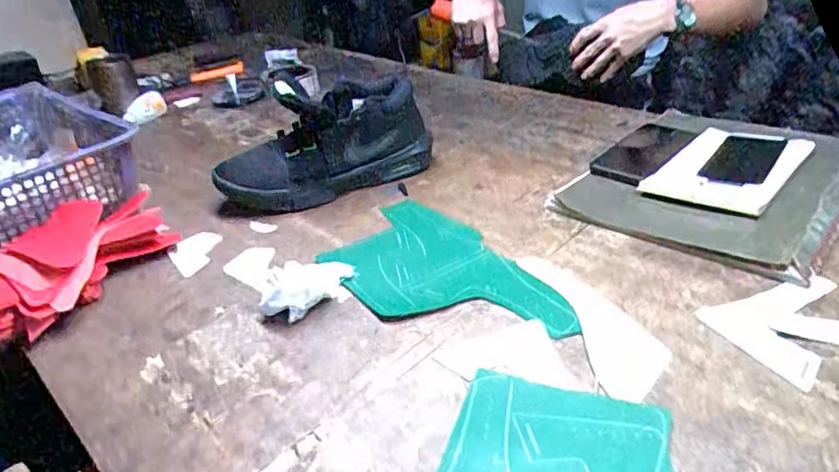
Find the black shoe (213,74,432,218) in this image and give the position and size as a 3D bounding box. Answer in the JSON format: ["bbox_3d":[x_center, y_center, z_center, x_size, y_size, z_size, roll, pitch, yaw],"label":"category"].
[{"bbox_3d":[-0.135,-0.124,0.778,0.280,0.134,0.108,-19,35,-20],"label":"black shoe"}]

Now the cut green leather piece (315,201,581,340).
[{"bbox_3d":[0.027,0.036,0.607,0.308,0.012,0.177,24,43,39],"label":"cut green leather piece"}]

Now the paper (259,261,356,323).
[{"bbox_3d":[-0.112,0.048,0.584,0.101,0.036,0.059,-24,36,-26],"label":"paper"}]

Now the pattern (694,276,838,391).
[{"bbox_3d":[0.342,0.076,0.473,0.186,0.006,0.112,-5,32,2],"label":"pattern"}]

